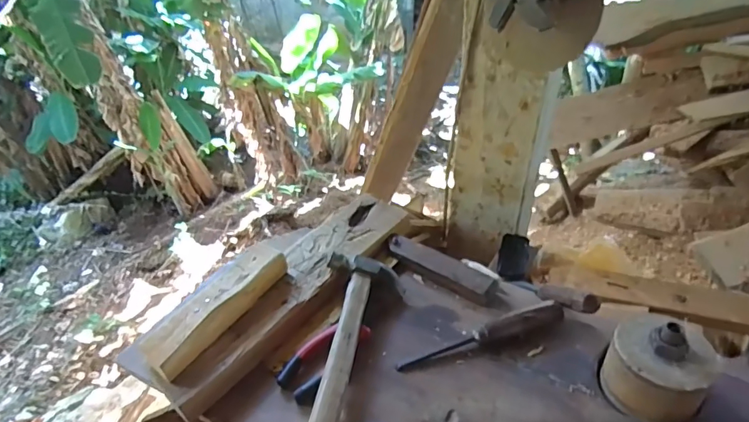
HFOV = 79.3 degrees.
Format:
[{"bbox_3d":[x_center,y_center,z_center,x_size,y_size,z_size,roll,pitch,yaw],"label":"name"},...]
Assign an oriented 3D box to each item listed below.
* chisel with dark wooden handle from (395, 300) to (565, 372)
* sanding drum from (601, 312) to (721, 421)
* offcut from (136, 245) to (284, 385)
[{"bbox_3d":[0.141,0.165,0.599,0.230,0.036,0.027,-13,39,-12],"label":"chisel with dark wooden handle"},{"bbox_3d":[0.322,0.175,0.510,0.104,0.095,0.100,29,49,35],"label":"sanding drum"},{"bbox_3d":[-0.209,0.124,0.613,0.055,0.039,0.215,18,43,25],"label":"offcut"}]

